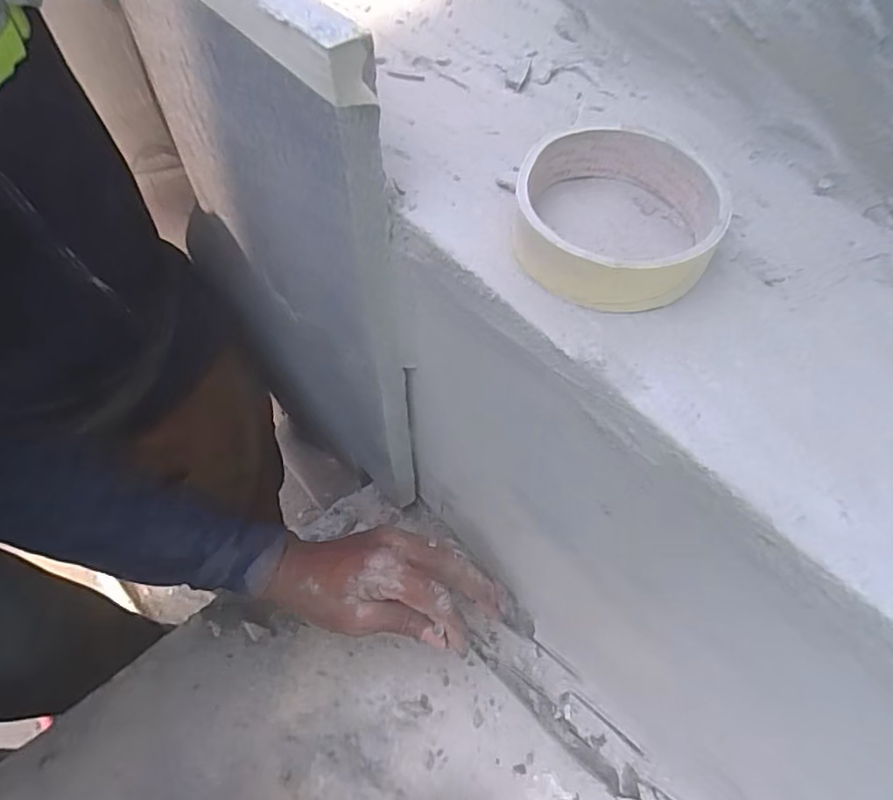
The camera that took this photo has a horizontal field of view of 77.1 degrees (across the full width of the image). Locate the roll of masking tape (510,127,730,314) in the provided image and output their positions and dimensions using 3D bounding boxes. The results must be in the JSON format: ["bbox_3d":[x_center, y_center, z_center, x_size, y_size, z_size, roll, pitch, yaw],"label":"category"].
[{"bbox_3d":[0.068,-0.074,0.227,0.079,0.026,0.079,0,58,0],"label":"roll of masking tape"}]

